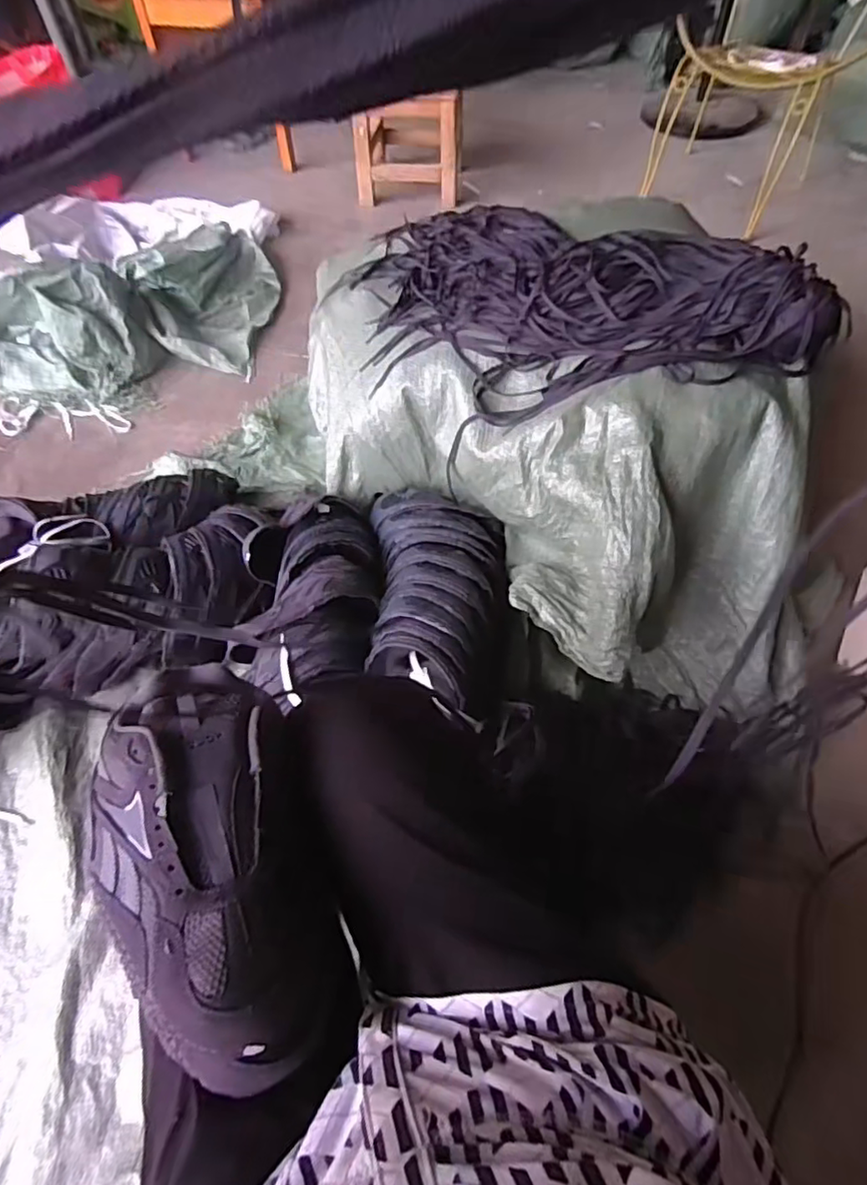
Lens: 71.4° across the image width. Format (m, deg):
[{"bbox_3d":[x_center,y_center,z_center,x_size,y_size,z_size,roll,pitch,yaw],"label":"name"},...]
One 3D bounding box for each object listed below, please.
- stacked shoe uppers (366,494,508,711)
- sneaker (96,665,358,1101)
[{"bbox_3d":[0.005,-0.008,0.851,0.193,0.089,0.360,0,57,2],"label":"stacked shoe uppers"},{"bbox_3d":[-0.147,0.170,0.388,0.130,0.097,0.250,-17,58,-9],"label":"sneaker"}]

